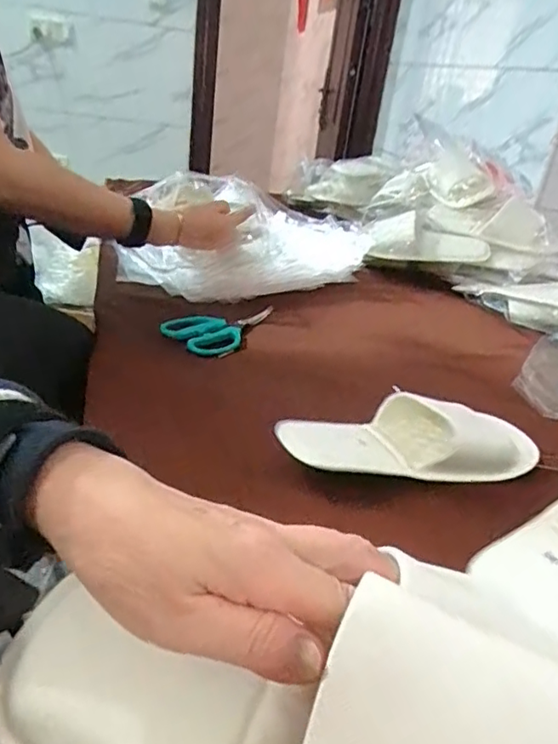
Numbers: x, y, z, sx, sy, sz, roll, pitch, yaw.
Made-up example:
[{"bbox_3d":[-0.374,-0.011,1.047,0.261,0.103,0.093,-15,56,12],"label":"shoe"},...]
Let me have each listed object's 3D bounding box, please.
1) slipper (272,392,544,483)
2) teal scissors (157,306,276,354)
[{"bbox_3d":[0.112,0.050,0.490,0.227,0.054,0.085,2,28,-12],"label":"slipper"},{"bbox_3d":[-0.056,-0.049,0.679,0.158,0.009,0.069,-13,47,-39],"label":"teal scissors"}]

